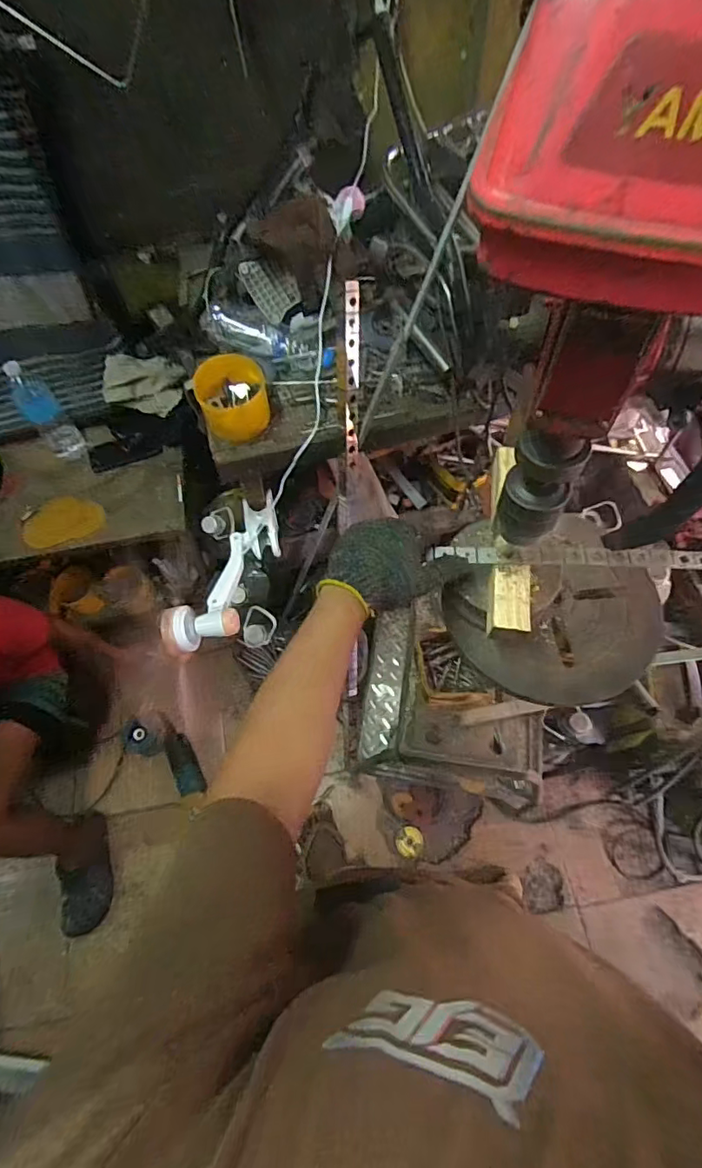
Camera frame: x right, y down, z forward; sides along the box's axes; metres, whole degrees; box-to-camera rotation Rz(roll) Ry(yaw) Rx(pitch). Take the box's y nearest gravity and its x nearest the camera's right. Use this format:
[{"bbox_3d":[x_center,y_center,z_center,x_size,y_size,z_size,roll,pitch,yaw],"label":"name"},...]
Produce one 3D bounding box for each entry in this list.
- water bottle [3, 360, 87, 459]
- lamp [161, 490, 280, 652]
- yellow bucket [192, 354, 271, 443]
[{"bbox_3d":[-0.707,-0.394,1.196,0.074,0.271,0.074,-37,68,-15],"label":"water bottle"},{"bbox_3d":[-0.223,-0.020,0.987,0.120,0.064,0.348,22,66,12],"label":"lamp"},{"bbox_3d":[-0.197,-0.312,0.873,0.109,0.099,0.102,-1,64,2],"label":"yellow bucket"}]

